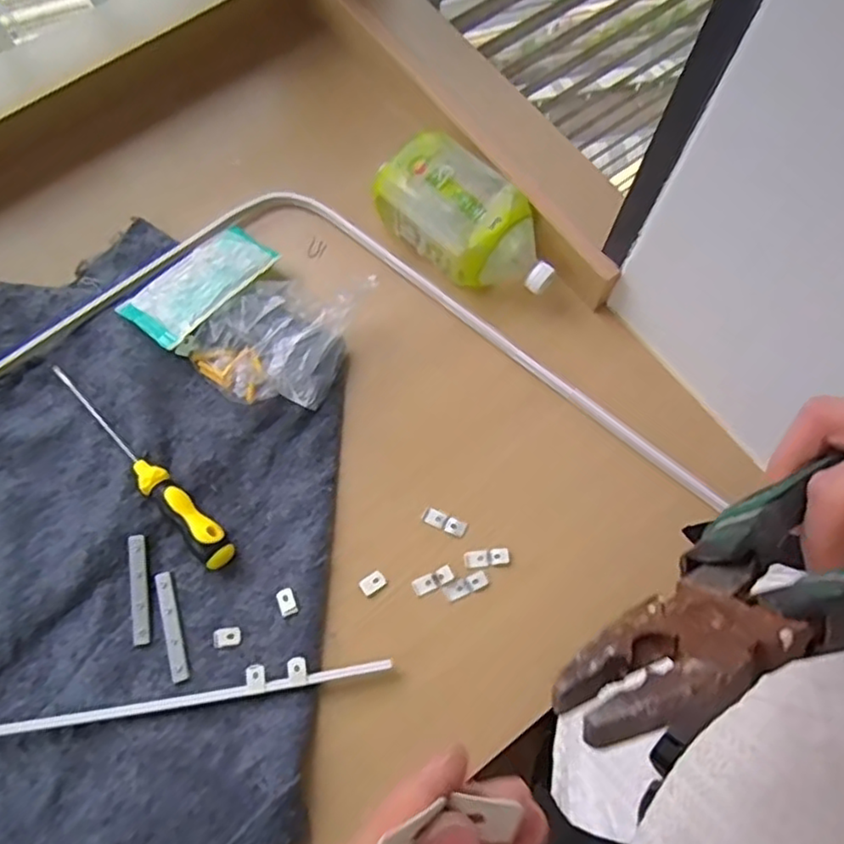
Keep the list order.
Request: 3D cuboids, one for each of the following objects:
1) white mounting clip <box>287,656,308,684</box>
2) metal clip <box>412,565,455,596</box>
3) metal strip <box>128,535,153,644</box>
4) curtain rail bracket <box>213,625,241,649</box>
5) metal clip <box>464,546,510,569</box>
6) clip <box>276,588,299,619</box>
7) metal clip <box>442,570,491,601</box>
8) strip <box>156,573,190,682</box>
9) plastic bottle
[{"bbox_3d":[-0.107,0.214,0.564,0.016,0.005,0.021,-13,72,-4],"label":"white mounting clip"},{"bbox_3d":[0.011,0.146,0.604,0.040,0.006,0.015,-29,73,12],"label":"metal clip"},{"bbox_3d":[-0.253,0.150,0.588,0.016,0.004,0.096,-4,78,-20],"label":"metal strip"},{"bbox_3d":[-0.173,0.190,0.580,0.024,0.004,0.017,-12,72,-4],"label":"curtain rail bracket"},{"bbox_3d":[0.060,0.125,0.604,0.040,0.004,0.017,-7,72,-2],"label":"metal clip"},{"bbox_3d":[-0.120,0.161,0.584,0.015,0.004,0.024,-22,73,-7],"label":"clip"},{"bbox_3d":[0.040,0.148,0.596,0.041,0.004,0.015,-24,73,-8],"label":"metal clip"},{"bbox_3d":[-0.222,0.181,0.582,0.016,0.006,0.094,-17,72,-5],"label":"strip"},{"bbox_3d":[0.050,-0.204,0.672,0.190,0.079,0.101,36,75,11],"label":"plastic bottle"}]

